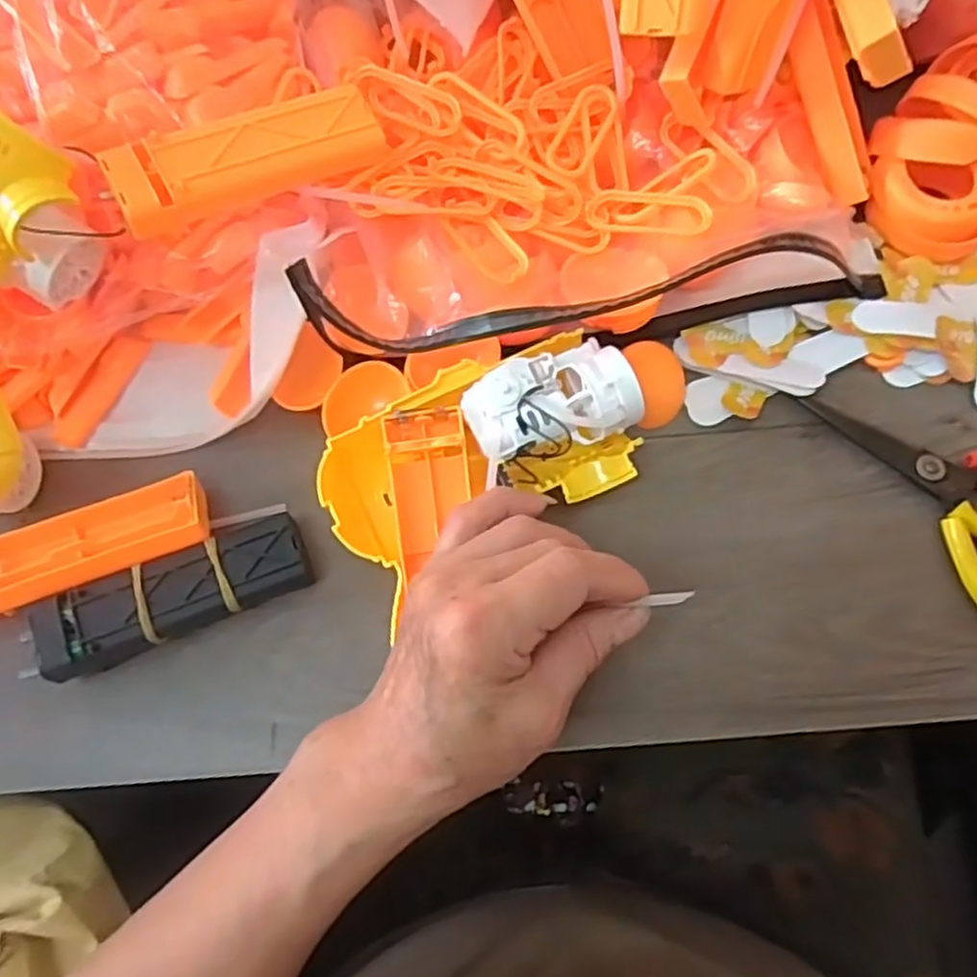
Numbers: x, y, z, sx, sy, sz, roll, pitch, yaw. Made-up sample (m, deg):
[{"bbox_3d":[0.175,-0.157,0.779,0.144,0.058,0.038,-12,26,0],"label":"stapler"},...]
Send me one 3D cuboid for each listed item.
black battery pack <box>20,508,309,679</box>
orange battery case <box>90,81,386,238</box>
[{"bbox_3d":[-0.132,0.043,0.309,0.108,0.026,0.037,-23,73,-5],"label":"black battery pack"},{"bbox_3d":[-0.097,-0.135,0.303,0.108,0.020,0.029,-28,73,-20],"label":"orange battery case"}]

